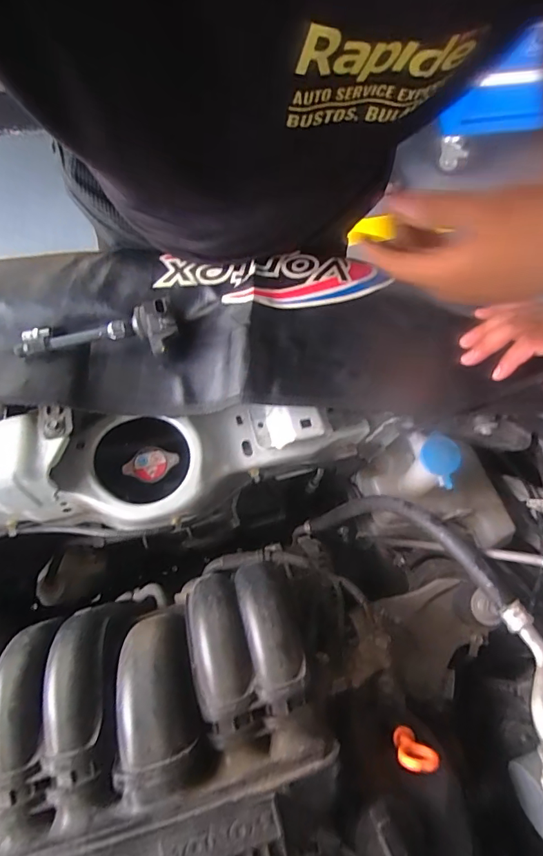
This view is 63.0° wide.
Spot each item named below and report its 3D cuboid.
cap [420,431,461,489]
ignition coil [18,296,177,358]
[{"bbox_3d":[0.194,0.033,0.507,0.047,0.015,0.051,1,73,-2],"label":"cap"},{"bbox_3d":[-0.190,-0.108,0.470,0.169,0.051,0.045,0,73,-2],"label":"ignition coil"}]

